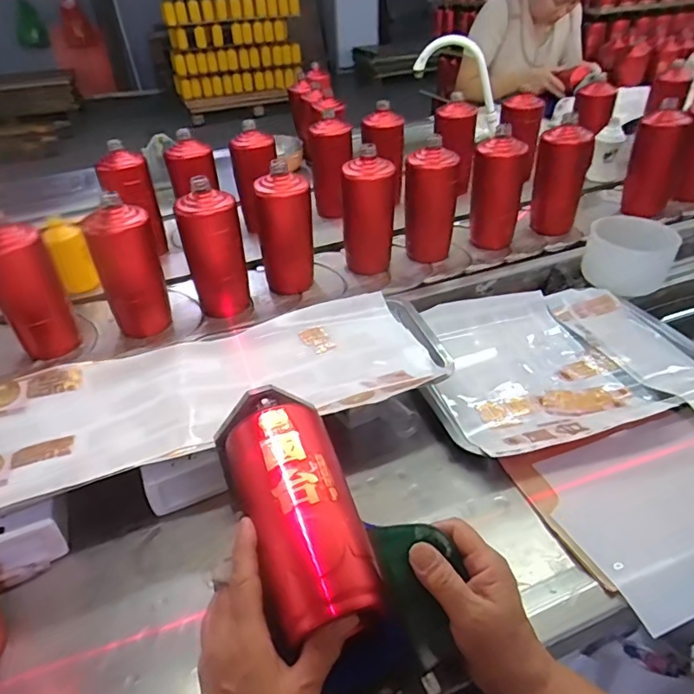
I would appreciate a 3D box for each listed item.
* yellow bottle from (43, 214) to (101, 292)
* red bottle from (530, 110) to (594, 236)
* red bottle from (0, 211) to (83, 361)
[{"bbox_3d":[-0.439,-0.144,0.828,0.052,0.115,0.053,-24,41,-25],"label":"yellow bottle"},{"bbox_3d":[0.380,-0.302,0.930,0.087,0.178,0.091,11,39,18],"label":"red bottle"},{"bbox_3d":[-0.420,-0.079,0.692,0.071,0.180,0.067,-11,37,-10],"label":"red bottle"}]

